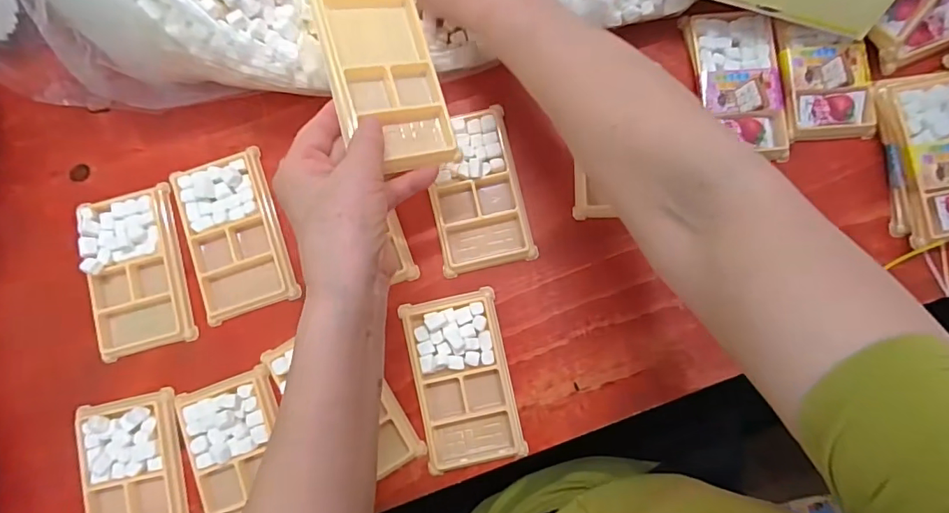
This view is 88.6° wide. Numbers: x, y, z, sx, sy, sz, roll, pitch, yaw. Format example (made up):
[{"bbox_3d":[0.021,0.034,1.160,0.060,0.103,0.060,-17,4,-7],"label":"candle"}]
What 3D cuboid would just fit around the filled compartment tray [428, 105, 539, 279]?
[{"bbox_3d":[0.001,-0.056,0.418,0.078,0.018,0.134,-12,84,-1],"label":"filled compartment tray"}]

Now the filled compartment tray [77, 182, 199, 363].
[{"bbox_3d":[-0.287,0.012,0.415,0.077,0.023,0.132,-13,84,-1],"label":"filled compartment tray"}]

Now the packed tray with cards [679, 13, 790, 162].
[{"bbox_3d":[0.229,-0.147,0.421,0.071,0.016,0.129,-6,84,0],"label":"packed tray with cards"}]

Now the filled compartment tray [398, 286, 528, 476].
[{"bbox_3d":[-0.010,0.103,0.400,0.077,0.013,0.136,-12,84,-1],"label":"filled compartment tray"}]

